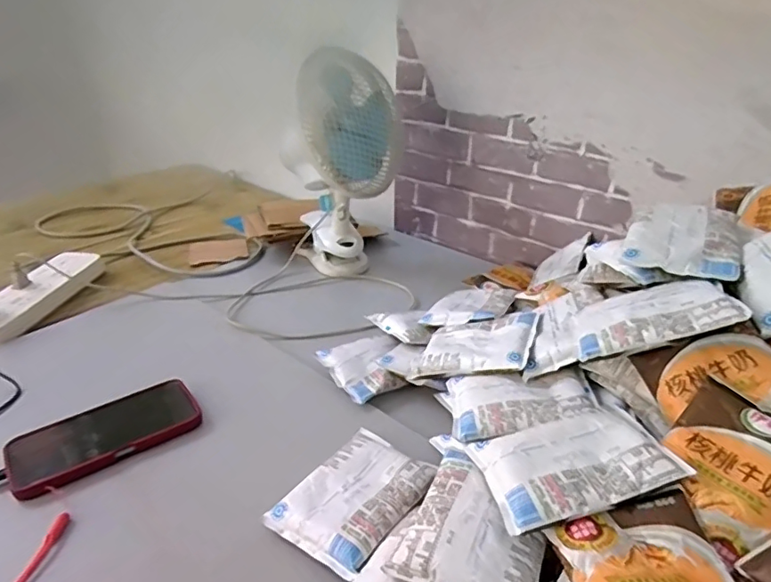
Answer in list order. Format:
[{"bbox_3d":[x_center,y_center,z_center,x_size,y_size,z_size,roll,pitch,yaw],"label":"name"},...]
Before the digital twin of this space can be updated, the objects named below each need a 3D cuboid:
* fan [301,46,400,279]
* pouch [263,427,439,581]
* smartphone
[{"bbox_3d":[-0.059,-0.189,0.849,0.158,0.313,0.195,1,29,1],"label":"fan"},{"bbox_3d":[-0.024,0.176,0.457,0.093,0.031,0.122,21,35,33],"label":"pouch"},{"bbox_3d":[-0.276,0.140,0.535,0.166,0.020,0.086,-19,34,-31],"label":"smartphone"}]

